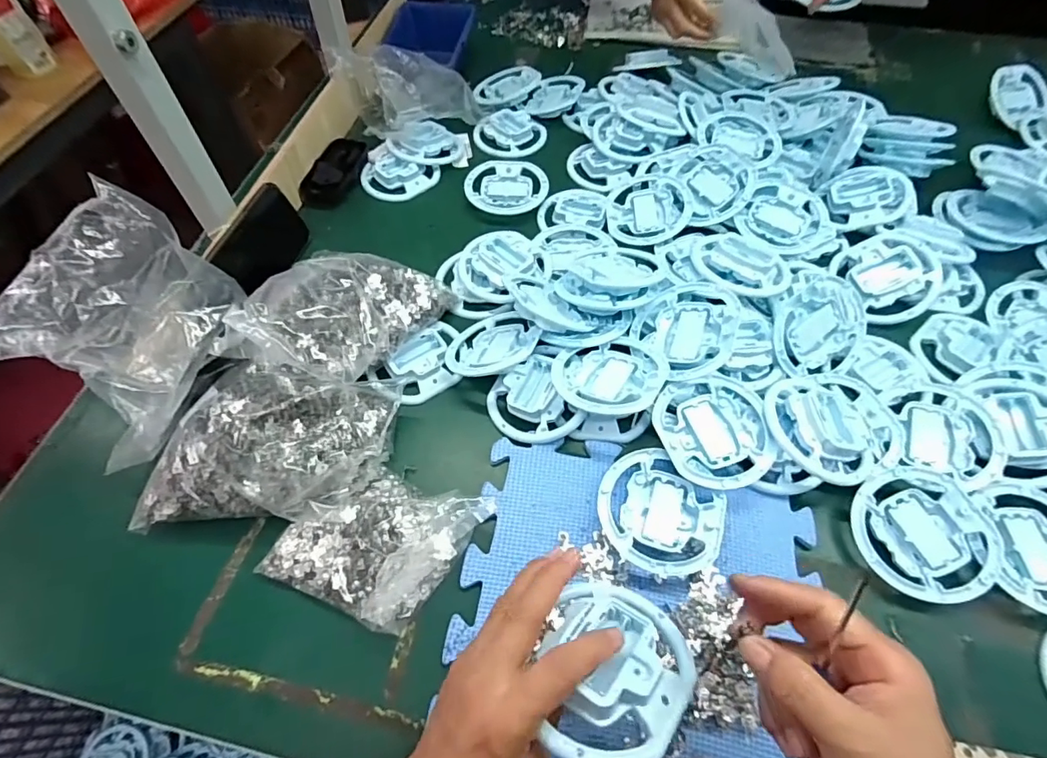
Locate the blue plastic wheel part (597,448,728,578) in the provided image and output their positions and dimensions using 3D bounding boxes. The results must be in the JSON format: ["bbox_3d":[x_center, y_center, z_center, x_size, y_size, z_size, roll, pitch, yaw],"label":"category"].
[{"bbox_3d":[0.112,0.115,0.426,0.107,0.025,0.092,37,66,21],"label":"blue plastic wheel part"}]

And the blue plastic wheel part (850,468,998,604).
[{"bbox_3d":[0.330,0.127,0.418,0.098,0.019,0.102,-1,58,0],"label":"blue plastic wheel part"}]

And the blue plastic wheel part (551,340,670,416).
[{"bbox_3d":[0.080,0.000,0.465,0.102,0.015,0.091,-10,40,-7],"label":"blue plastic wheel part"}]

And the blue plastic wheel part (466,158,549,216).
[{"bbox_3d":[-0.021,-0.255,0.663,0.104,0.017,0.094,-3,58,-1],"label":"blue plastic wheel part"}]

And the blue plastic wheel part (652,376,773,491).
[{"bbox_3d":[0.168,0.046,0.450,0.095,0.022,0.102,-14,59,-8],"label":"blue plastic wheel part"}]

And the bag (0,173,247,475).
[{"bbox_3d":[-0.325,-0.045,0.416,0.092,0.136,0.174,20,63,13],"label":"bag"}]

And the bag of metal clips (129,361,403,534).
[{"bbox_3d":[-0.219,0.056,0.445,0.200,0.062,0.141,2,58,2],"label":"bag of metal clips"}]

